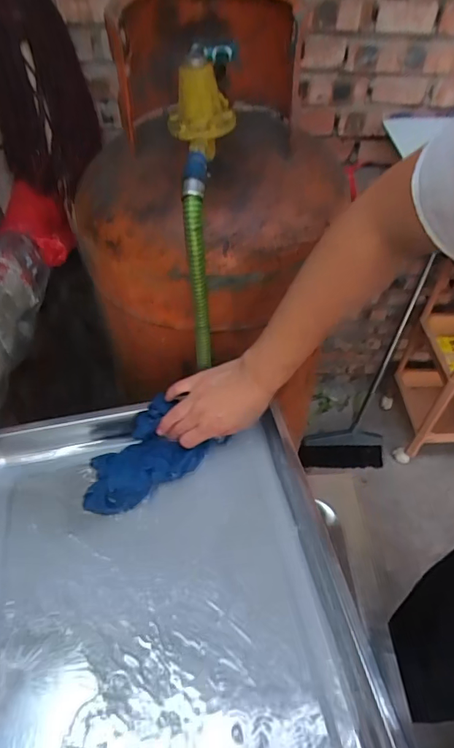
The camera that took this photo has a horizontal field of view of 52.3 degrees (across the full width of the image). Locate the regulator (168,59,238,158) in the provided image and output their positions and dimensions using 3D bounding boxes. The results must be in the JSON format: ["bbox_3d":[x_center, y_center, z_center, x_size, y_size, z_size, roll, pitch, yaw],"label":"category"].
[{"bbox_3d":[-0.031,-0.268,0.468,0.057,0.076,0.065,22,51,19],"label":"regulator"}]

